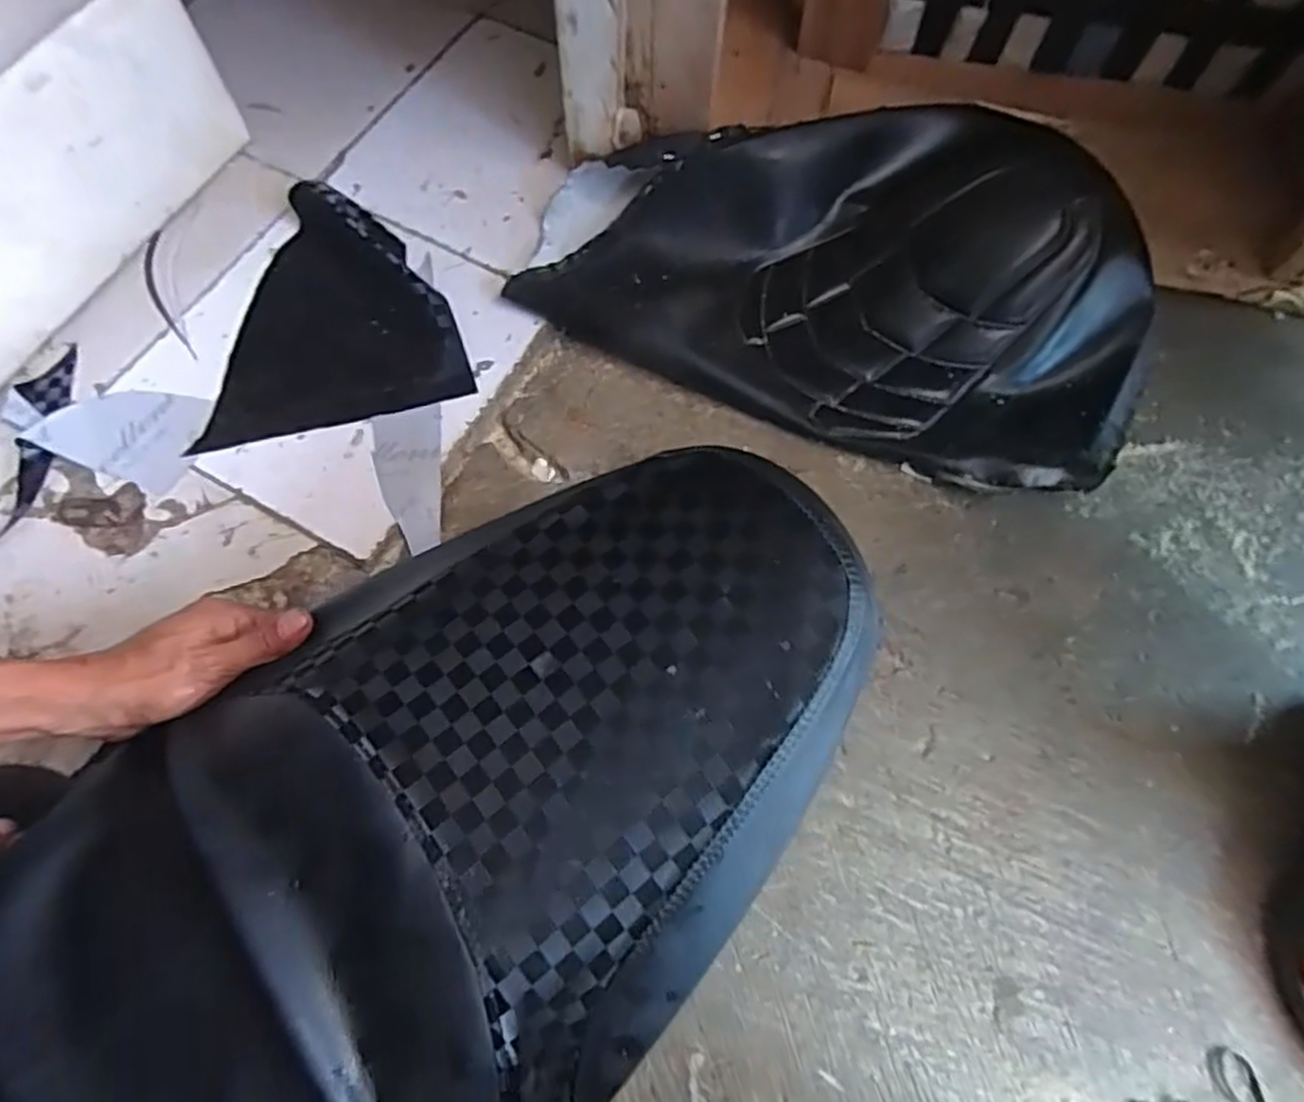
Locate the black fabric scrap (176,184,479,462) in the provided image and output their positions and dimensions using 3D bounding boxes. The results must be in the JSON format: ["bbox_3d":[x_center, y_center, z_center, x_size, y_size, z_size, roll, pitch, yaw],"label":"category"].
[{"bbox_3d":[-0.296,-0.219,0.665,0.219,0.033,0.232,-15,69,-5],"label":"black fabric scrap"}]

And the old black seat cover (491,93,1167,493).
[{"bbox_3d":[0.182,-0.260,0.660,0.530,0.078,0.327,26,71,10],"label":"old black seat cover"}]

